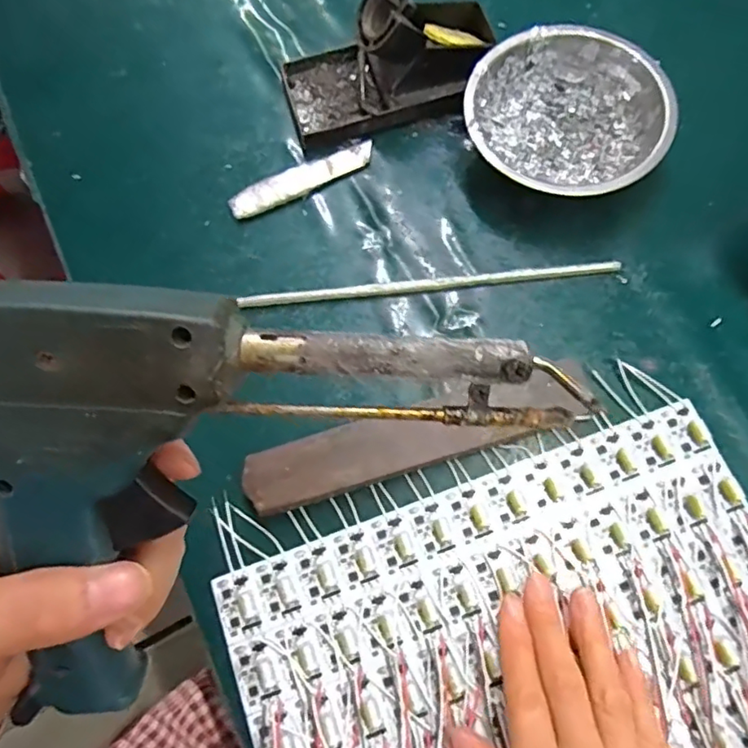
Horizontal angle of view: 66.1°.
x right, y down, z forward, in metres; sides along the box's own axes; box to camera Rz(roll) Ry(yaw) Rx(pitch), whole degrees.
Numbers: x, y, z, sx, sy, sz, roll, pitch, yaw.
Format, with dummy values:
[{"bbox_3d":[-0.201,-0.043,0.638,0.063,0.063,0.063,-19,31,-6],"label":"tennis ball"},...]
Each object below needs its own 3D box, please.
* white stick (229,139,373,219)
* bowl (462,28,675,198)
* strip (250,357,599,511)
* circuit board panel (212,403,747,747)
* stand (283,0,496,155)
[{"bbox_3d":[-0.048,-0.133,0.390,0.104,0.007,0.023,-26,73,-6],"label":"white stick"},{"bbox_3d":[0.125,-0.168,0.380,0.128,0.038,0.115,11,73,6],"label":"bowl"},{"bbox_3d":[0.028,0.034,0.326,0.201,0.018,0.035,-17,72,-4],"label":"strip"},{"bbox_3d":[0.093,0.182,0.281,0.286,0.009,0.263,-19,72,-4],"label":"circuit board panel"},{"bbox_3d":[0.011,-0.215,0.386,0.149,0.064,0.079,-16,72,-3],"label":"stand"}]

